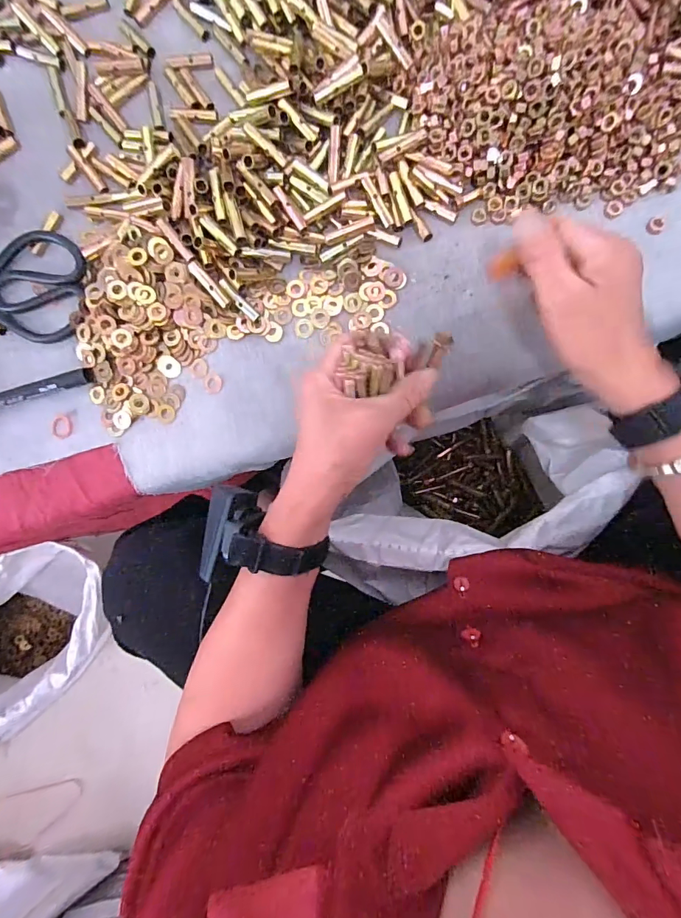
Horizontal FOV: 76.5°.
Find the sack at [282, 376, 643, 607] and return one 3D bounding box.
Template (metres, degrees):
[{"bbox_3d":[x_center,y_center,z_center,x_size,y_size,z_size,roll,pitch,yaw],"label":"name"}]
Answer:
[{"bbox_3d":[0.140,0.034,0.515,0.280,0.234,0.162,-19,88,5],"label":"sack"}]

